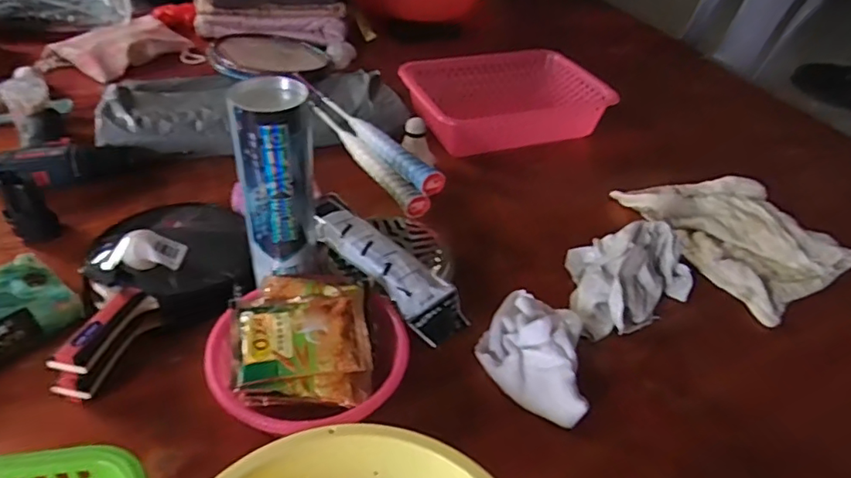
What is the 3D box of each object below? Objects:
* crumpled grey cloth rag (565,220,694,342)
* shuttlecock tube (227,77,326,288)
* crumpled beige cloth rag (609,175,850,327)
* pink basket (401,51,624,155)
[{"bbox_3d":[0.216,0.033,0.633,0.151,0.061,0.124,-17,43,-24],"label":"crumpled grey cloth rag"},{"bbox_3d":[-0.136,-0.054,0.525,0.065,0.170,0.058,-4,40,-9],"label":"shuttlecock tube"},{"bbox_3d":[0.399,-0.016,0.737,0.189,0.025,0.240,-19,44,-26],"label":"crumpled beige cloth rag"},{"bbox_3d":[0.124,-0.221,0.913,0.284,0.081,0.186,-13,42,-20],"label":"pink basket"}]

